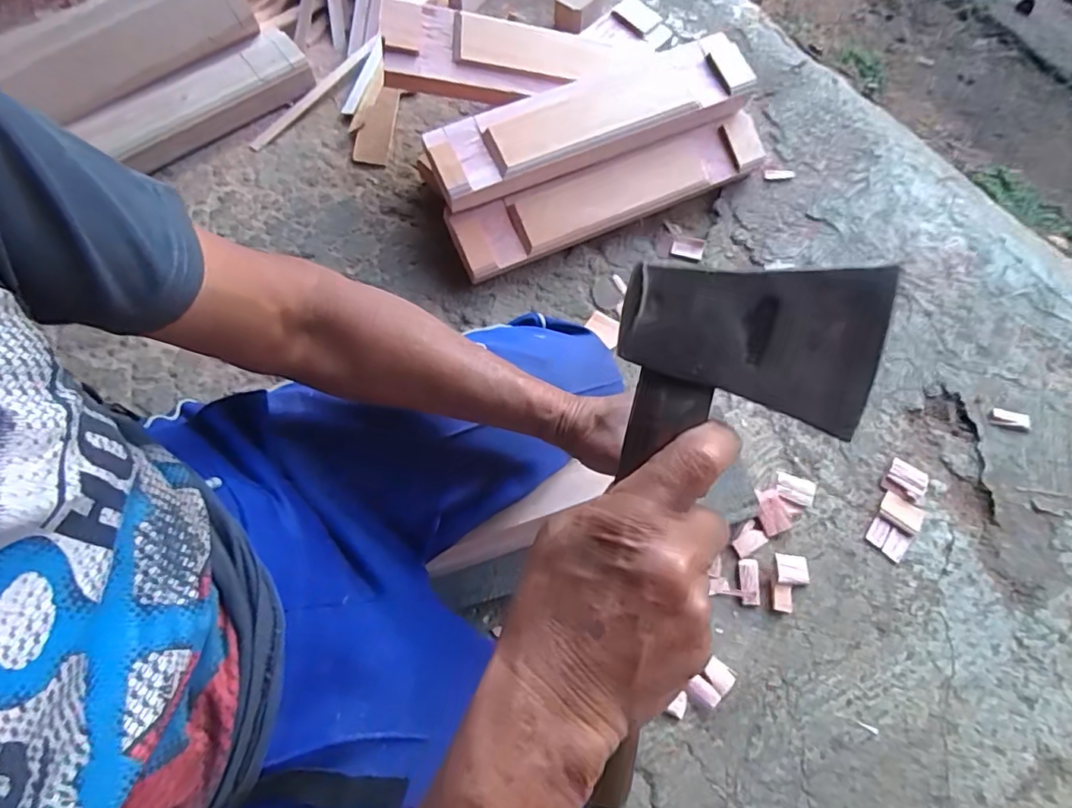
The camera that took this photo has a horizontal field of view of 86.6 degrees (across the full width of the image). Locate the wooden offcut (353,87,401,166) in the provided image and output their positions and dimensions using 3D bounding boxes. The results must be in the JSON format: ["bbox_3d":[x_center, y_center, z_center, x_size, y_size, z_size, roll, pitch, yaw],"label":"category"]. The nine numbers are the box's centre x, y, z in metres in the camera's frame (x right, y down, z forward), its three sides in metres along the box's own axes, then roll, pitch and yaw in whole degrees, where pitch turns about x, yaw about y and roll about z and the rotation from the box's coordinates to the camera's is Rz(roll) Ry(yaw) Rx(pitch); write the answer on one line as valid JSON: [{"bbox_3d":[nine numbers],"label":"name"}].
[{"bbox_3d":[-0.270,-0.473,0.964,0.056,0.007,0.154,8,74,-5],"label":"wooden offcut"}]

